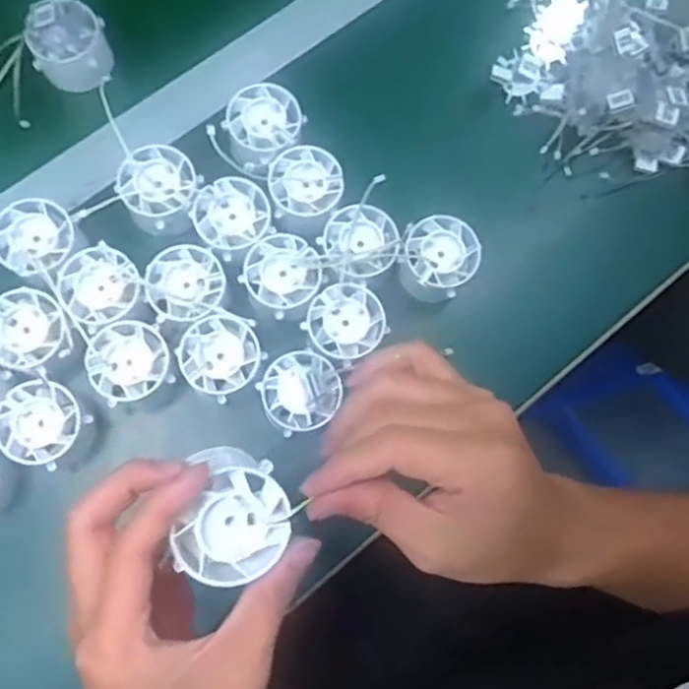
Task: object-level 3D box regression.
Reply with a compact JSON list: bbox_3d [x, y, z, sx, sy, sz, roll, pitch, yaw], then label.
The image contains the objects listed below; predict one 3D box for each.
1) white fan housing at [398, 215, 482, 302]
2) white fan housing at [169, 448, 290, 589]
[{"bbox_3d":[0.062,-0.058,0.458,0.052,0.026,0.050,1,77,-4],"label":"white fan housing"},{"bbox_3d":[-0.045,0.072,0.284,0.043,0.023,0.053,-1,75,0],"label":"white fan housing"}]

